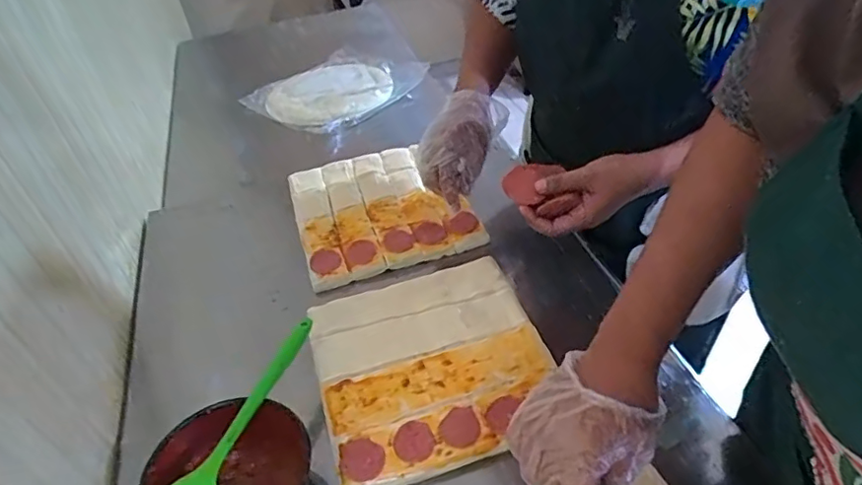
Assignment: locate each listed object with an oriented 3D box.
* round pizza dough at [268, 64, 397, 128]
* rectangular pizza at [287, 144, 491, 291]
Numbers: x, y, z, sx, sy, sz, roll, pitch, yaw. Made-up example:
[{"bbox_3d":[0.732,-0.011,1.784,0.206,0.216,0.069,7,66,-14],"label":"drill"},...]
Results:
[{"bbox_3d":[-0.223,-0.335,1.228,0.271,0.034,0.245,-15,43,-10],"label":"round pizza dough"},{"bbox_3d":[-0.083,-0.055,0.817,0.234,0.025,0.246,-19,44,-14],"label":"rectangular pizza"}]

